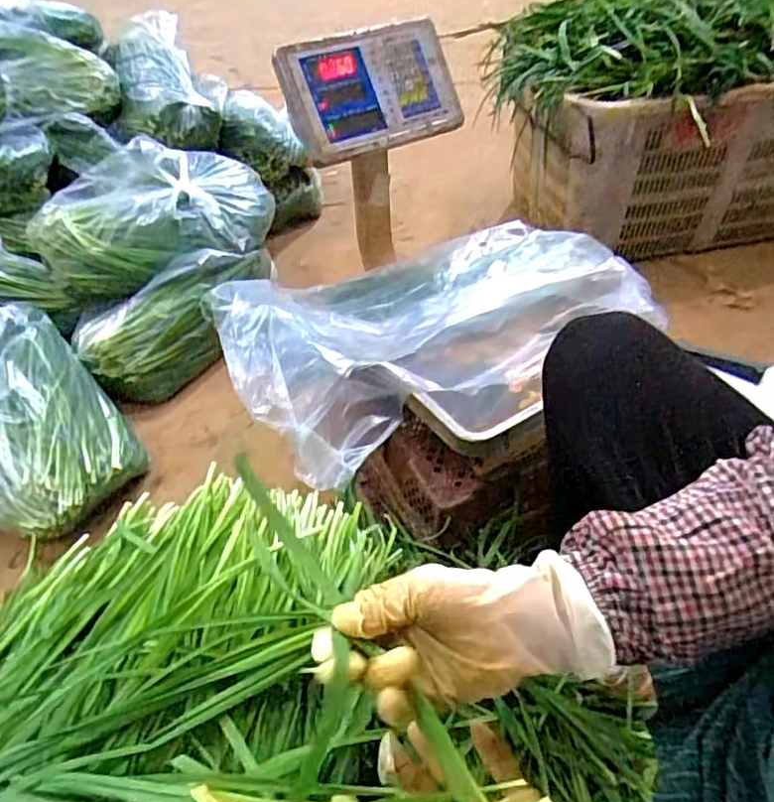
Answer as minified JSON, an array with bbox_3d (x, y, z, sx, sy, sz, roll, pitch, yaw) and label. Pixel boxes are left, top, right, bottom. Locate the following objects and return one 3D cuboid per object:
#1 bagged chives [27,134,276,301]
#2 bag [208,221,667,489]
[{"bbox_3d":[-0.464,-0.379,1.235,0.466,0.181,0.249,-22,46,-16],"label":"bagged chives"},{"bbox_3d":[0.032,-0.110,0.764,0.462,0.158,0.318,-24,47,-17],"label":"bag"}]

